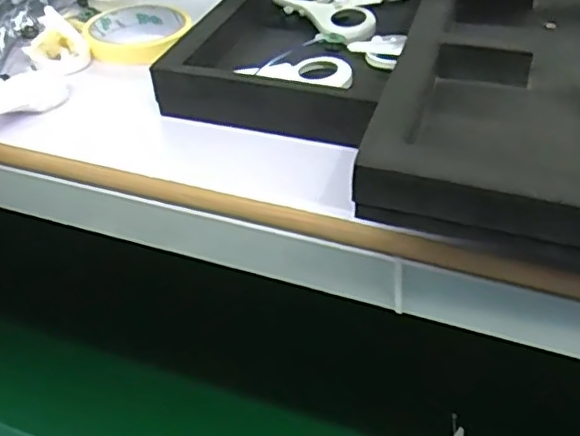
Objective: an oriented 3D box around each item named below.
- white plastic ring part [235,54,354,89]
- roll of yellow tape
[{"bbox_3d":[0.006,-0.106,0.423,0.082,0.008,0.031,12,44,17],"label":"white plastic ring part"},{"bbox_3d":[-0.125,-0.154,0.493,0.084,0.022,0.083,-2,42,2],"label":"roll of yellow tape"}]

